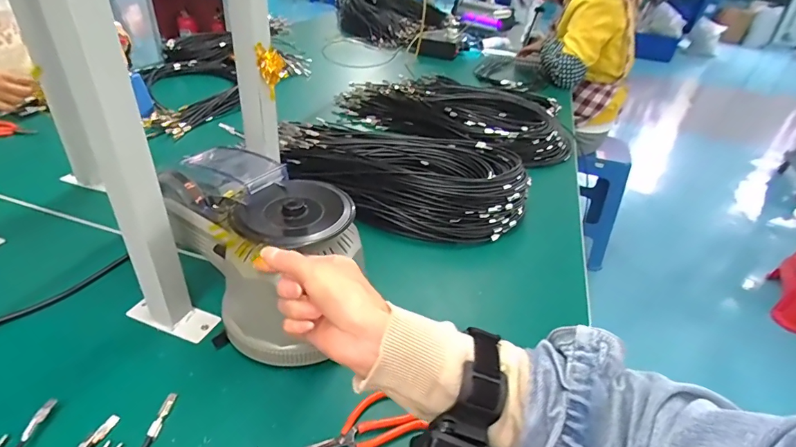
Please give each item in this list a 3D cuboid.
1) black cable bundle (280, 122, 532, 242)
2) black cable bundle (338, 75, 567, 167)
[{"bbox_3d":[-0.009,-0.109,0.738,0.463,0.070,0.304,14,35,10],"label":"black cable bundle"},{"bbox_3d":[0.126,-0.272,1.012,0.559,0.070,0.267,24,38,23],"label":"black cable bundle"}]

